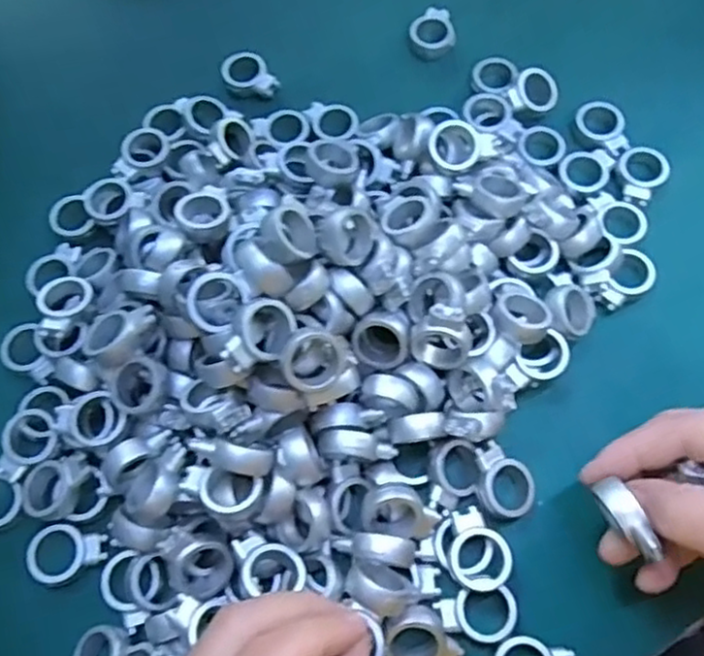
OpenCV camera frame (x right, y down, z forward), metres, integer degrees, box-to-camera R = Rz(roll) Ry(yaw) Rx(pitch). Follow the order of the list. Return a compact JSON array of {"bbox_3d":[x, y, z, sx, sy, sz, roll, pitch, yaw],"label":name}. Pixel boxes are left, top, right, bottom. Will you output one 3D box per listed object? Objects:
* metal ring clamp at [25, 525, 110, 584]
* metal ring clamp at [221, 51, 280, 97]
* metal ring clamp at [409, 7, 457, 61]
[{"bbox_3d":[-0.129,0.101,0.308,0.035,0.006,0.025,-9,69,-1],"label":"metal ring clamp"},{"bbox_3d":[-0.059,-0.149,0.405,0.033,0.014,0.022,18,71,9],"label":"metal ring clamp"},{"bbox_3d":[0.048,-0.177,0.412,0.027,0.010,0.033,2,69,3],"label":"metal ring clamp"}]

